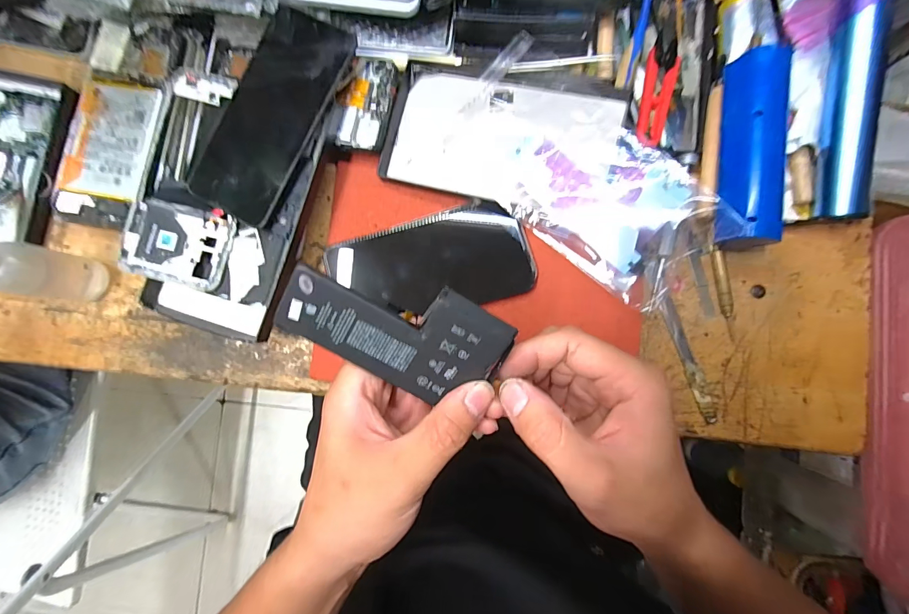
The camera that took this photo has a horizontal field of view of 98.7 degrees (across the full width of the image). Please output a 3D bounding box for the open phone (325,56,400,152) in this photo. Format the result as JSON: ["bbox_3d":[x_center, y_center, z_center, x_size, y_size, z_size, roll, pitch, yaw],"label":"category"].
[{"bbox_3d":[-0.070,-0.157,0.300,0.043,0.011,0.070,15,90,0],"label":"open phone"}]

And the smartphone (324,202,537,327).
[{"bbox_3d":[-0.016,-0.030,0.300,0.143,0.011,0.075,-18,95,-5],"label":"smartphone"}]

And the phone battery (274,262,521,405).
[{"bbox_3d":[-0.029,0.010,0.196,0.108,0.004,0.062,28,114,-9],"label":"phone battery"}]

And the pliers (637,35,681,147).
[{"bbox_3d":[0.154,-0.165,0.296,0.023,0.008,0.095,16,79,0],"label":"pliers"}]

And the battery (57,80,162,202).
[{"bbox_3d":[-0.279,-0.134,0.315,0.072,0.006,0.094,7,83,1],"label":"battery"}]

